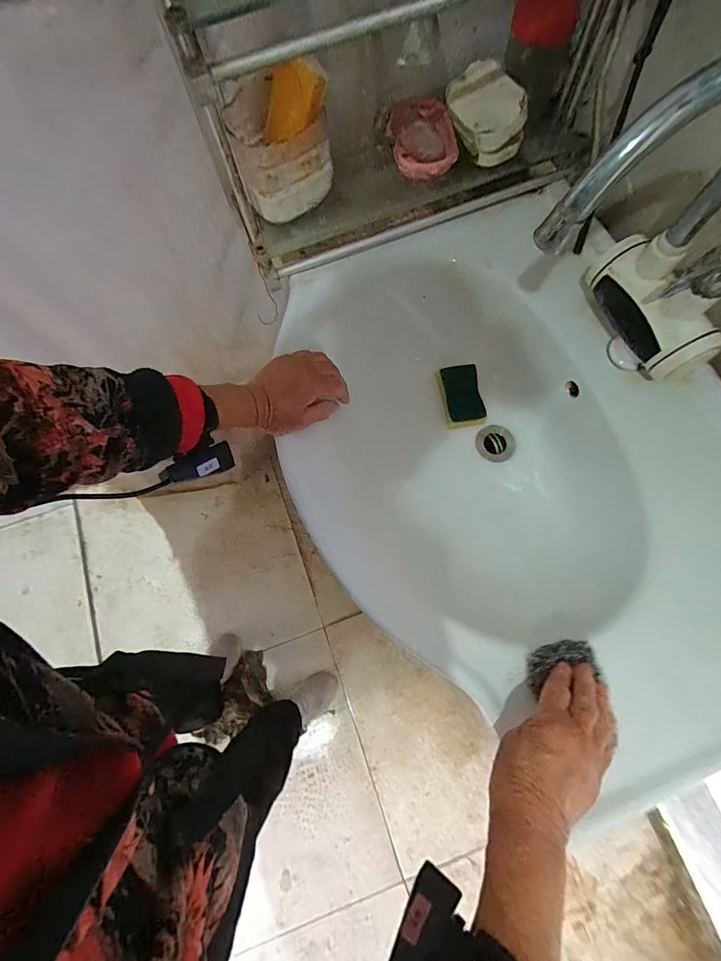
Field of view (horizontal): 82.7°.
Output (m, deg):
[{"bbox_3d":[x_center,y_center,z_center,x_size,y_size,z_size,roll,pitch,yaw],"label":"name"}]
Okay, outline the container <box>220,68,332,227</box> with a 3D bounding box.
[{"bbox_3d":[-0.095,-0.393,0.488,0.112,0.093,0.104,-17,74,-2],"label":"container"}]

